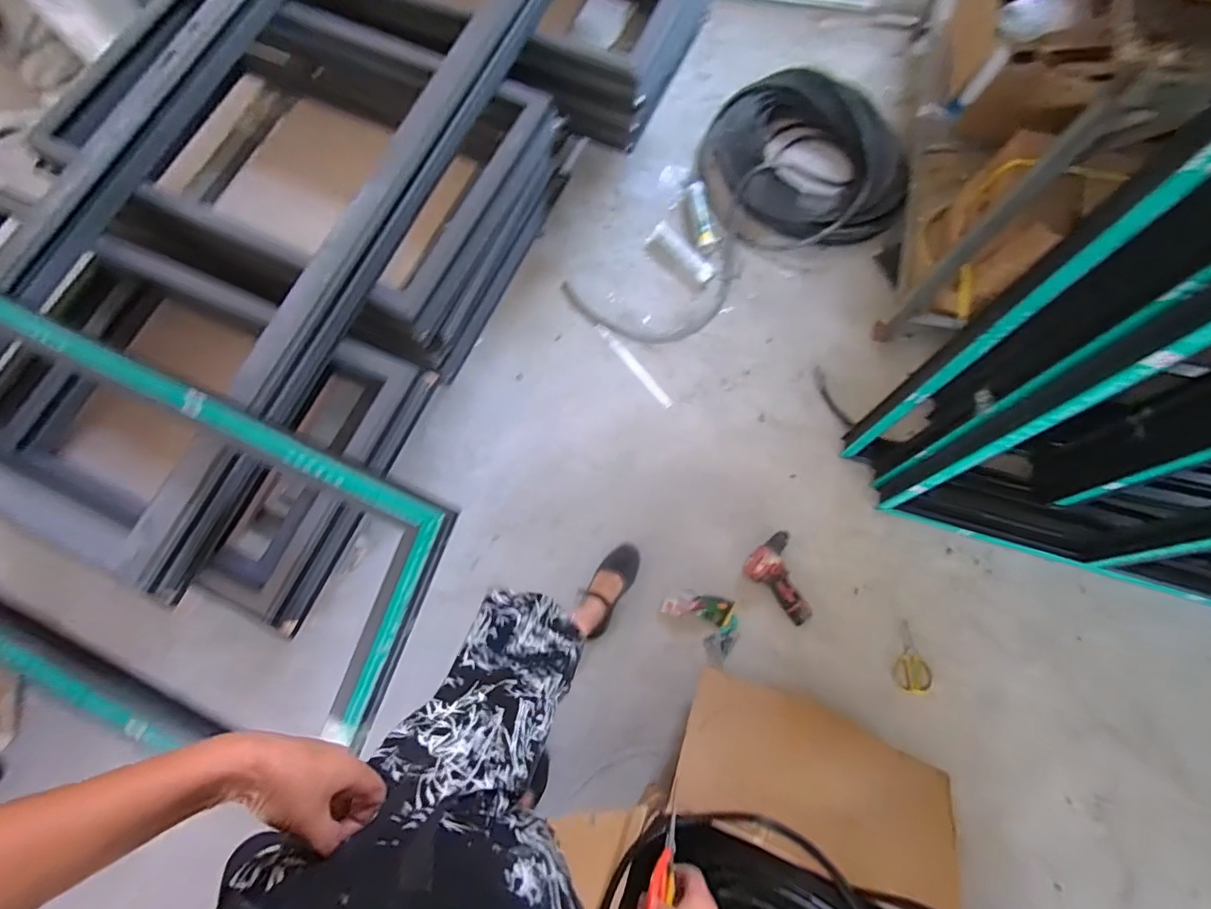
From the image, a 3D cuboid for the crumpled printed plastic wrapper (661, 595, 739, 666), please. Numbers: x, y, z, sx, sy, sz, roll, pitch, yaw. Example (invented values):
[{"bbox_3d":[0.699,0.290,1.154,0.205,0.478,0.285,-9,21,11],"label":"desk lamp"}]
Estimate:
[{"bbox_3d":[0.263,0.412,1.326,0.209,0.045,0.143,41,86,3],"label":"crumpled printed plastic wrapper"}]

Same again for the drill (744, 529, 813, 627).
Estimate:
[{"bbox_3d":[0.438,0.323,1.343,0.138,0.076,0.237,-9,74,1],"label":"drill"}]

